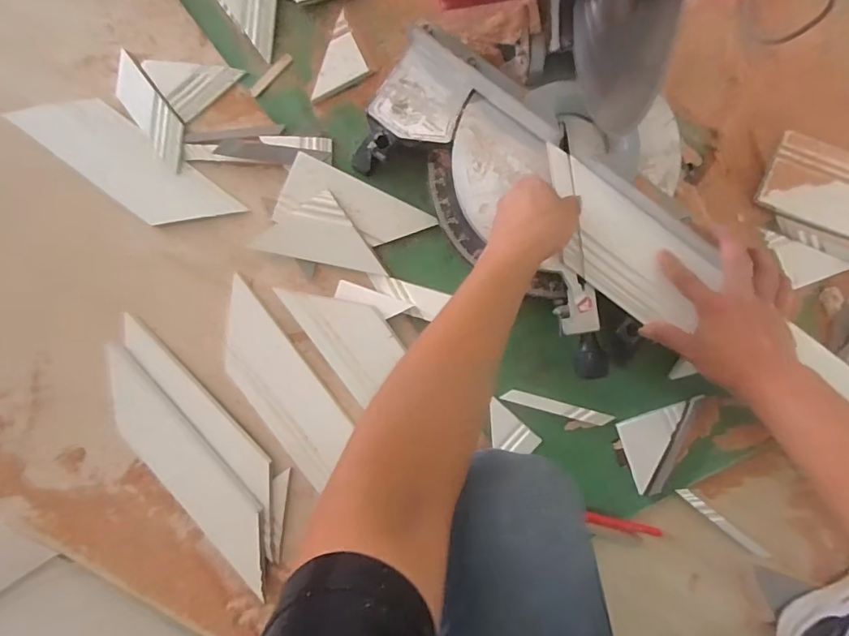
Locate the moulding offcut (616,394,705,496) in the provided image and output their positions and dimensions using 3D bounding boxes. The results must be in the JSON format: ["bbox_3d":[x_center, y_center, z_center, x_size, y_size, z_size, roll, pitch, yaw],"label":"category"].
[{"bbox_3d":[0.321,0.170,0.645,0.109,0.008,0.100,-20,90,4],"label":"moulding offcut"}]

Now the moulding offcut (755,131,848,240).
[{"bbox_3d":[0.535,-0.150,0.610,0.214,0.027,0.101,21,93,3],"label":"moulding offcut"}]

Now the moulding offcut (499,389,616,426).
[{"bbox_3d":[0.177,0.120,0.652,0.146,0.011,0.016,15,93,3],"label":"moulding offcut"}]

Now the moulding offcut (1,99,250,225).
[{"bbox_3d":[-0.407,-0.211,0.676,0.295,0.017,0.097,36,90,-7],"label":"moulding offcut"}]

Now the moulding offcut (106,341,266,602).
[{"bbox_3d":[-0.327,0.208,0.674,0.093,0.028,0.371,-41,89,4],"label":"moulding offcut"}]

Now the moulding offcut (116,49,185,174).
[{"bbox_3d":[-0.370,-0.279,0.663,0.052,0.015,0.166,-35,89,4],"label":"moulding offcut"}]

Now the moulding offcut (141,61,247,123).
[{"bbox_3d":[-0.314,-0.334,0.667,0.101,0.013,0.089,-38,89,4],"label":"moulding offcut"}]

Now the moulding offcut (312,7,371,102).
[{"bbox_3d":[-0.104,-0.339,0.652,0.057,0.010,0.116,19,93,3],"label":"moulding offcut"}]

